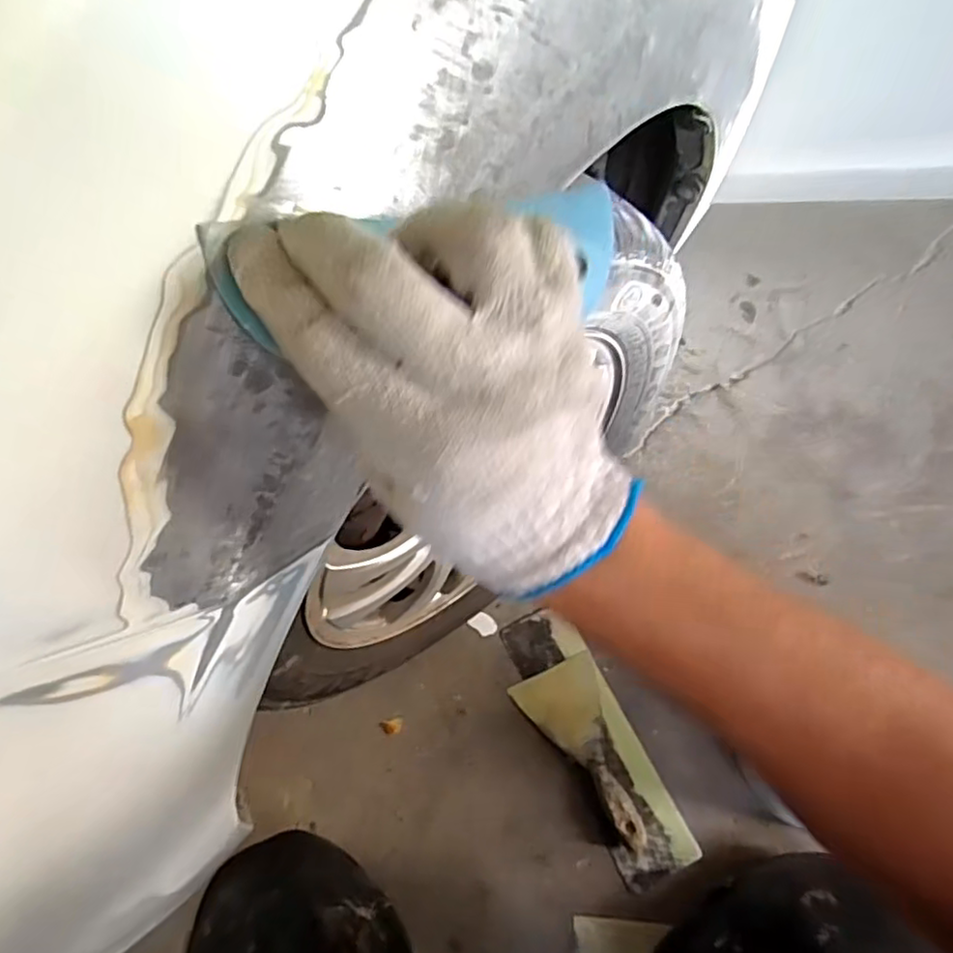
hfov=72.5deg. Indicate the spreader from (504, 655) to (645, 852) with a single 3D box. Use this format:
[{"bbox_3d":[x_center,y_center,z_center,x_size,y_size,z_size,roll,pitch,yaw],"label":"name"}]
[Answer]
[{"bbox_3d":[0.128,0.307,0.726,0.096,0.022,0.198,-23,63,-10],"label":"spreader"}]

